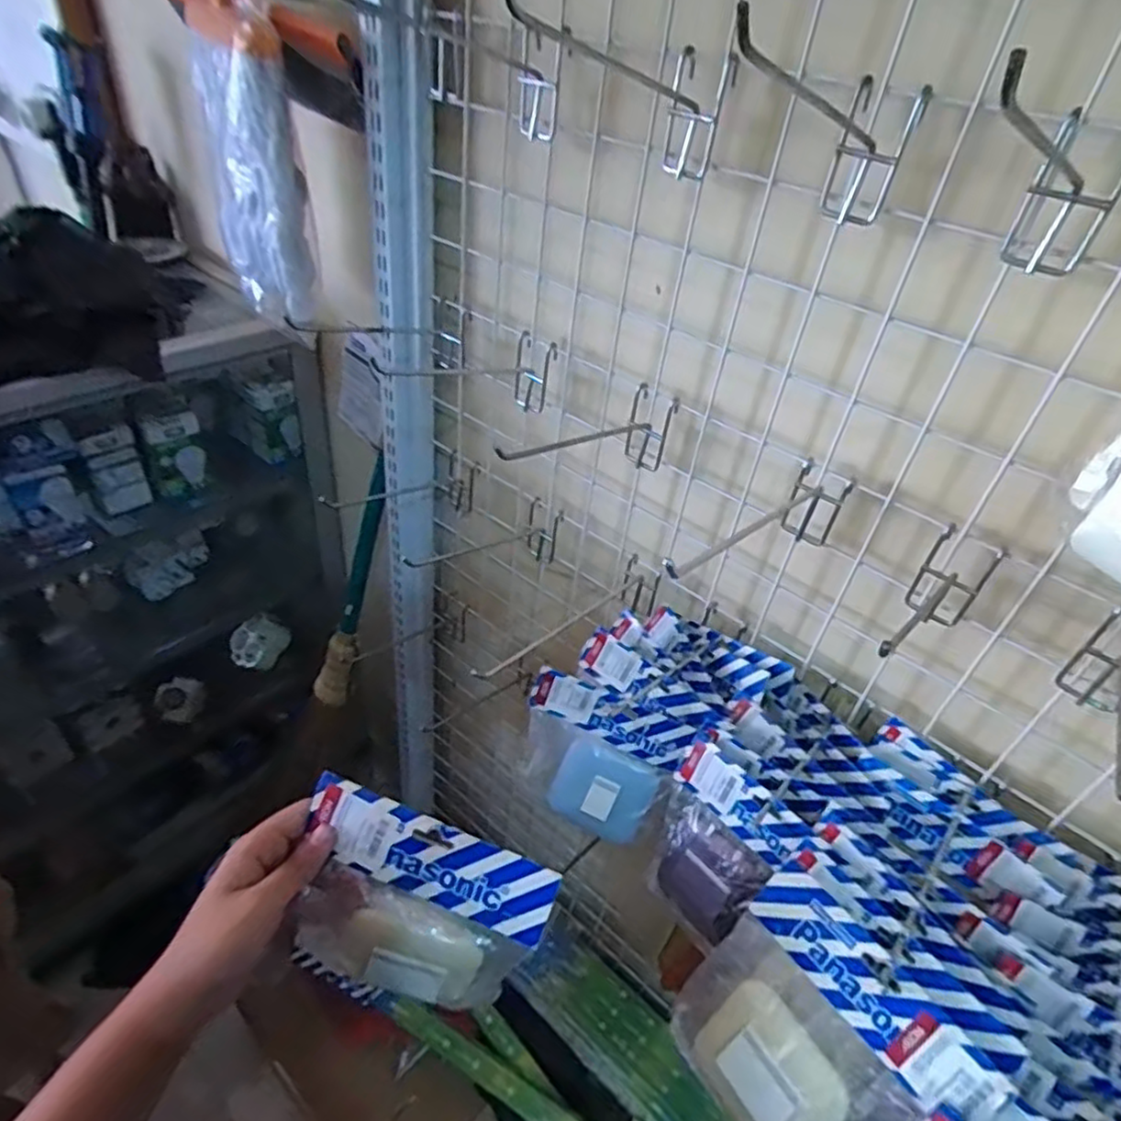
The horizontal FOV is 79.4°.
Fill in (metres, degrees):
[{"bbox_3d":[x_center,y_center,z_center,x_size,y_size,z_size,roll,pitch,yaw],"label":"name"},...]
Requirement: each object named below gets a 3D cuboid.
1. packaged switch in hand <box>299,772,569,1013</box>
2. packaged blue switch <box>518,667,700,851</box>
[{"bbox_3d":[-0.085,0.205,0.396,0.142,0.123,0.026,19,12,6],"label":"packaged switch in hand"},{"bbox_3d":[0.029,0.165,0.573,0.130,0.123,0.038,27,16,11],"label":"packaged blue switch"}]

